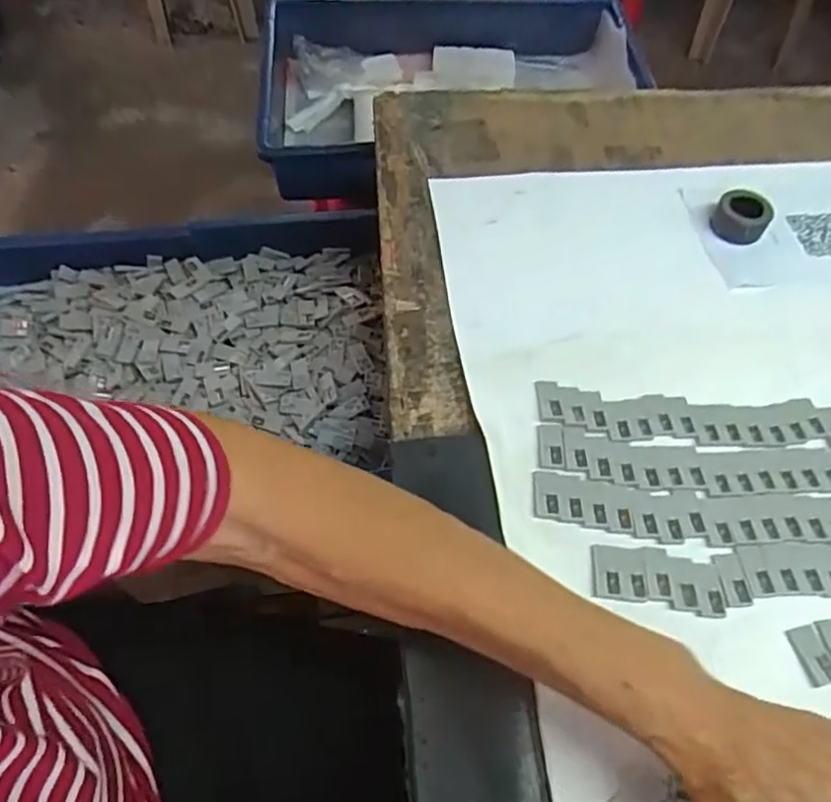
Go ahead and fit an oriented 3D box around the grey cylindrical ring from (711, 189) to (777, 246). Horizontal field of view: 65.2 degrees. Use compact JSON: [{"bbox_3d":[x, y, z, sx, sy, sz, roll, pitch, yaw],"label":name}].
[{"bbox_3d":[0.236,-0.134,0.471,0.032,0.024,0.031,1,58,-2],"label":"grey cylindrical ring"}]

